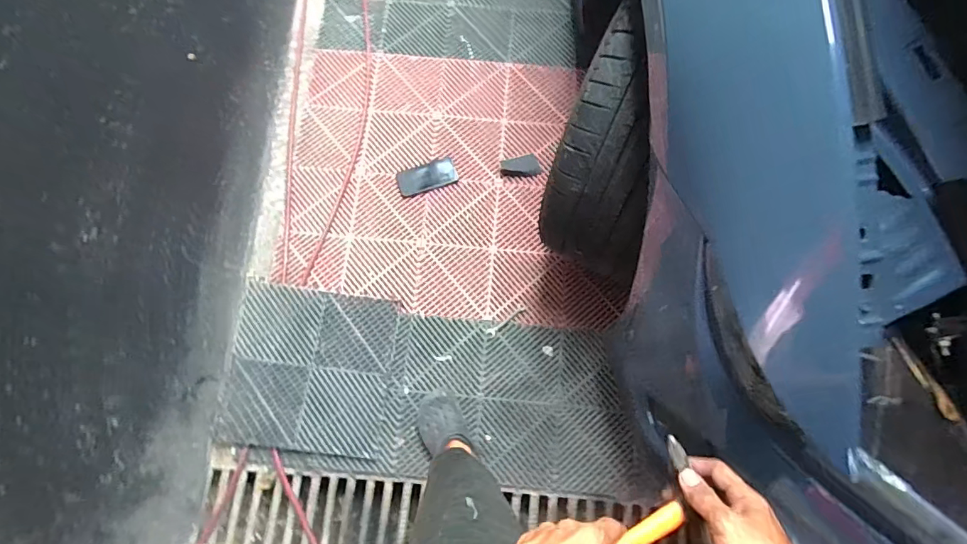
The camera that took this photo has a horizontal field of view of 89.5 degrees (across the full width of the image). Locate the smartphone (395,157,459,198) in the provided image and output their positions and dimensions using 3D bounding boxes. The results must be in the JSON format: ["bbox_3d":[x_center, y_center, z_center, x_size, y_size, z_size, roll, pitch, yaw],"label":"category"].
[{"bbox_3d":[-0.163,-0.275,1.410,0.169,0.007,0.085,-18,76,-5],"label":"smartphone"}]

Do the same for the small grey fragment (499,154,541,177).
[{"bbox_3d":[0.107,-0.311,1.422,0.115,0.013,0.063,-4,75,-1],"label":"small grey fragment"}]

